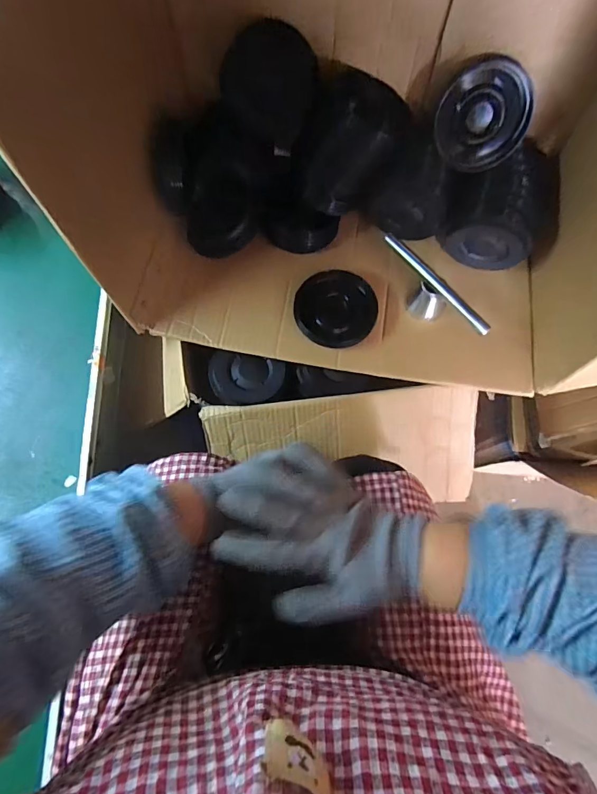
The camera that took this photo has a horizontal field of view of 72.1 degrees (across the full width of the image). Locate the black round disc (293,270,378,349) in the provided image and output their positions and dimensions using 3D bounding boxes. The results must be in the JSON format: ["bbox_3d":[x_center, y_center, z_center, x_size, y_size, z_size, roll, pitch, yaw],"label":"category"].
[{"bbox_3d":[0.056,-0.131,0.606,0.124,0.048,0.097,25,73,5],"label":"black round disc"}]

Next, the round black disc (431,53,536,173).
[{"bbox_3d":[0.244,-0.370,0.546,0.120,0.117,0.029,48,41,-22],"label":"round black disc"}]

